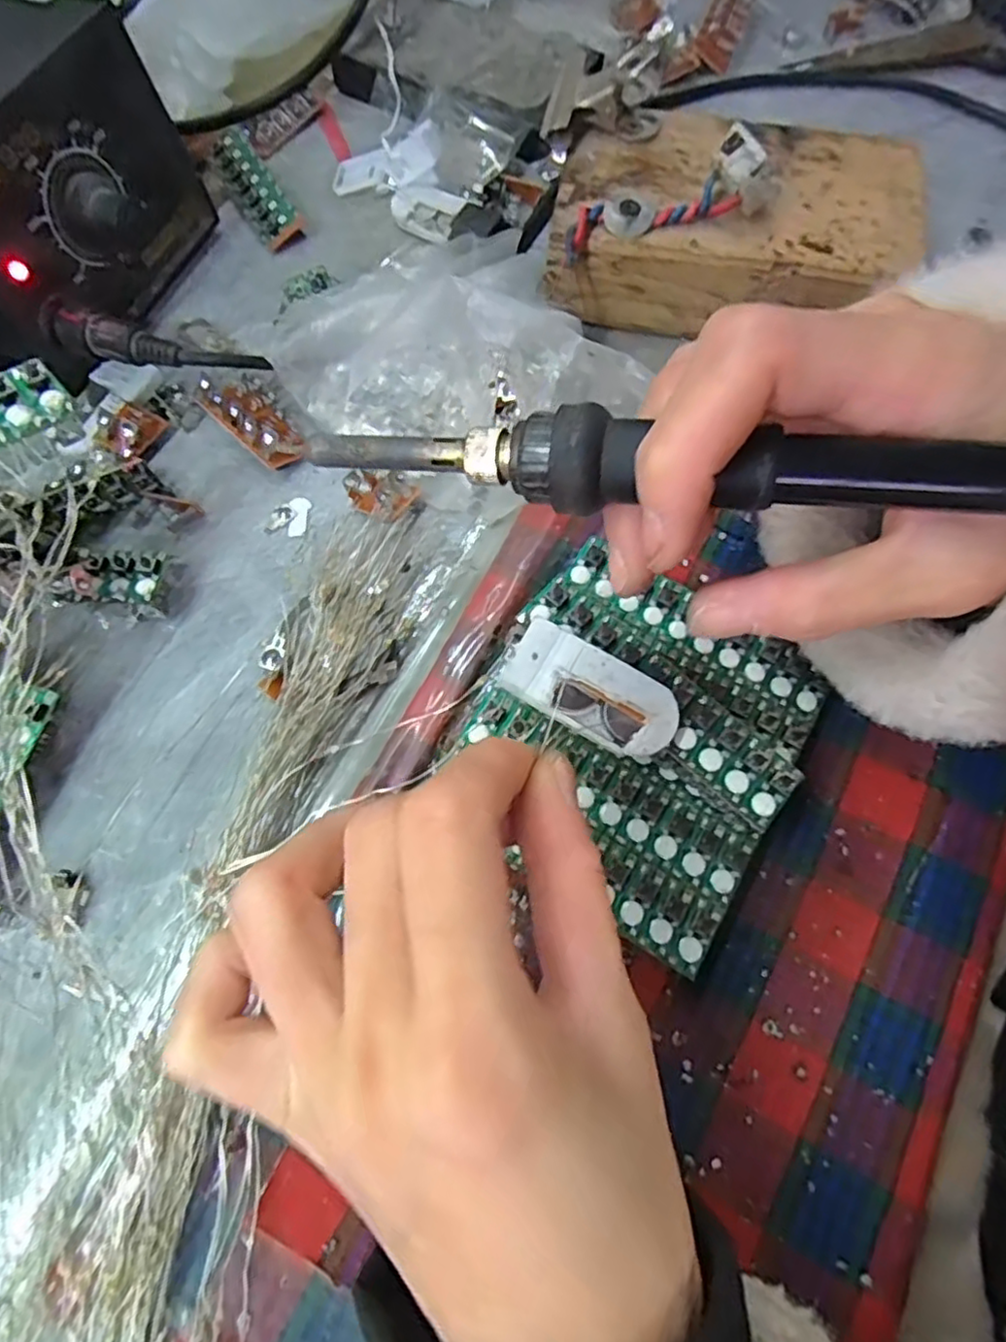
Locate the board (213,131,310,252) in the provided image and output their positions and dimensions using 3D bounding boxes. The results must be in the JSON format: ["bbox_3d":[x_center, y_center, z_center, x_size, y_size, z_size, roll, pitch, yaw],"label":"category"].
[{"bbox_3d":[-0.115,-0.222,0.309,0.022,0.007,0.069,-36,75,12],"label":"board"}]

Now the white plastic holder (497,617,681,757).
[{"bbox_3d":[0.026,0.007,0.195,0.049,0.012,0.024,27,72,10],"label":"white plastic holder"}]

